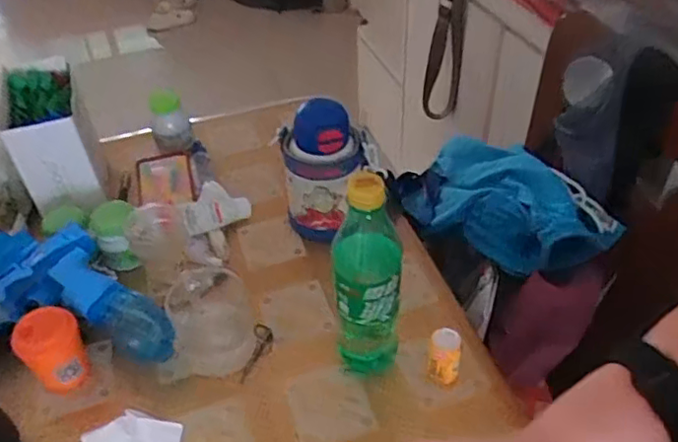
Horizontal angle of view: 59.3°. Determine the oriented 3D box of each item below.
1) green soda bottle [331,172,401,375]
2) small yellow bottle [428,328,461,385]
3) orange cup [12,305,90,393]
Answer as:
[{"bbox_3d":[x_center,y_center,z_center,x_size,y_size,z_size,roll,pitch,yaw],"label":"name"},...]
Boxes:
[{"bbox_3d":[0.028,0.054,0.548,0.059,0.232,0.075,3,45,7],"label":"green soda bottle"},{"bbox_3d":[0.105,0.134,0.589,0.030,0.052,0.028,8,45,12],"label":"small yellow bottle"},{"bbox_3d":[-0.285,0.131,0.601,0.060,0.084,0.052,-35,52,-28],"label":"orange cup"}]

